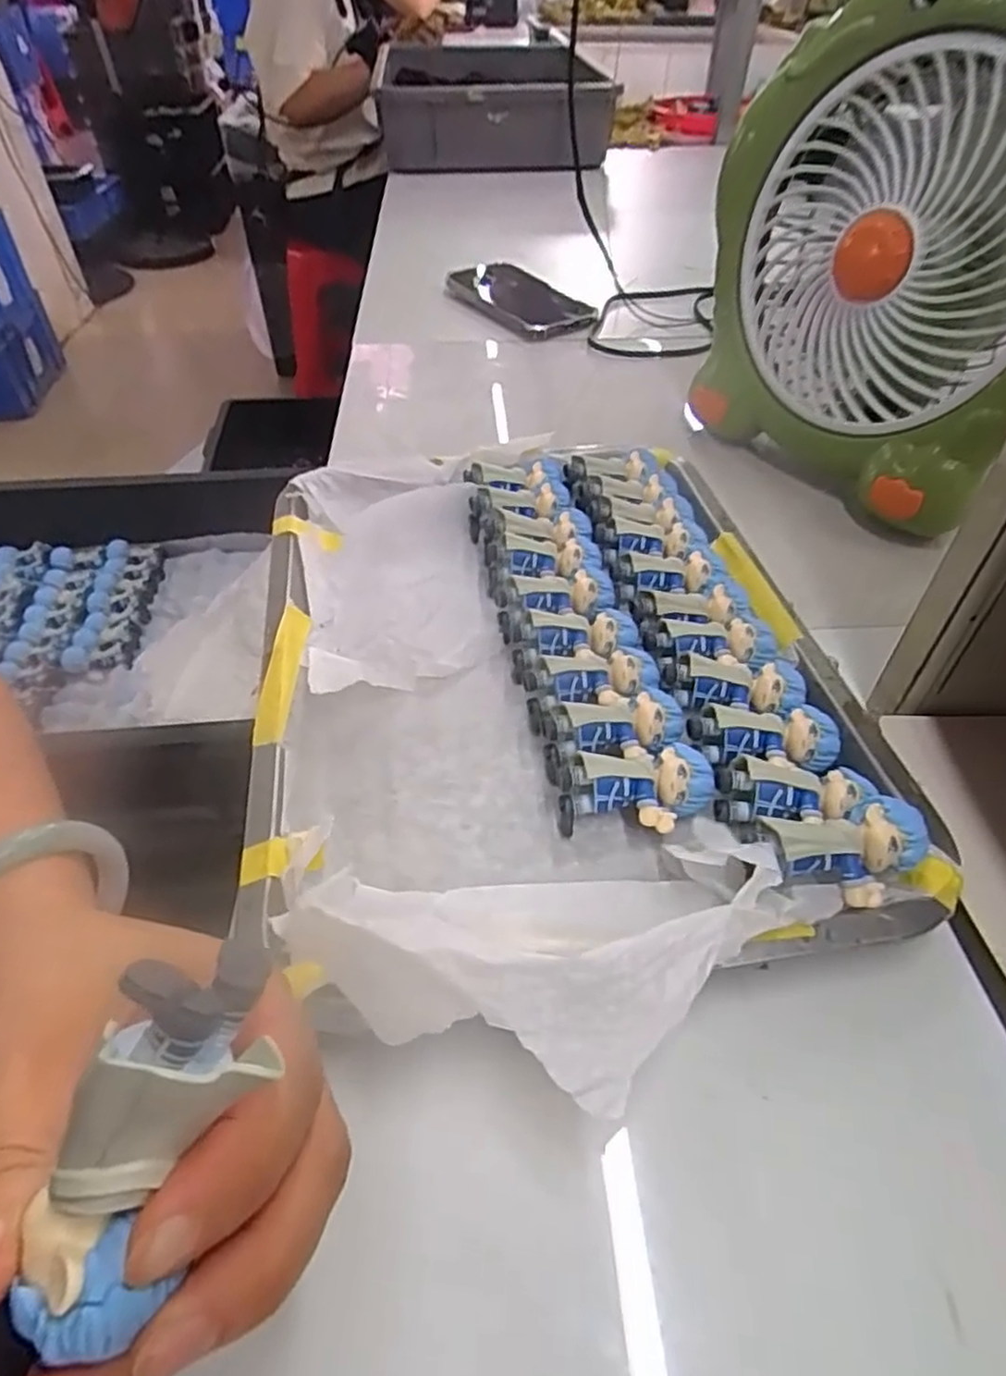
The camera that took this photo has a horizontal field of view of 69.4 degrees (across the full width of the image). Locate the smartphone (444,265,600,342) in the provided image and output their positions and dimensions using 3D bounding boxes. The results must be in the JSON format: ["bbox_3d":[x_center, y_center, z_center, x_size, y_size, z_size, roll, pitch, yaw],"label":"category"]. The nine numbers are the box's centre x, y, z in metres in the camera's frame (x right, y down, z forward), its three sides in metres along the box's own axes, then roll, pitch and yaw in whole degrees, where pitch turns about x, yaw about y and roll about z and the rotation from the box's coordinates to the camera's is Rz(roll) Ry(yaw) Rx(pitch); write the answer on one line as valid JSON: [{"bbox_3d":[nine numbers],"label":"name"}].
[{"bbox_3d":[0.018,-0.389,0.723,0.087,0.013,0.176,-26,53,-22],"label":"smartphone"}]

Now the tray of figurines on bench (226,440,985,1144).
[{"bbox_3d":[0.019,-0.016,0.334,0.246,0.057,0.357,-9,47,-6],"label":"tray of figurines on bench"}]

